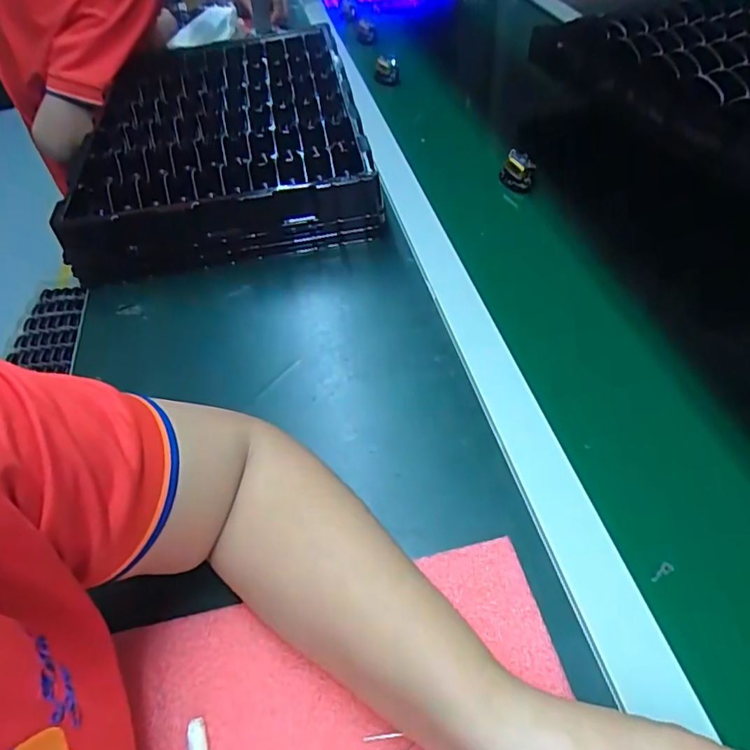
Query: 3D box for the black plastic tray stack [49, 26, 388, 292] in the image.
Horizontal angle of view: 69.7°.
[{"bbox_3d":[-0.200,-0.318,0.733,0.339,0.093,0.487,-11,49,-4],"label":"black plastic tray stack"}]

